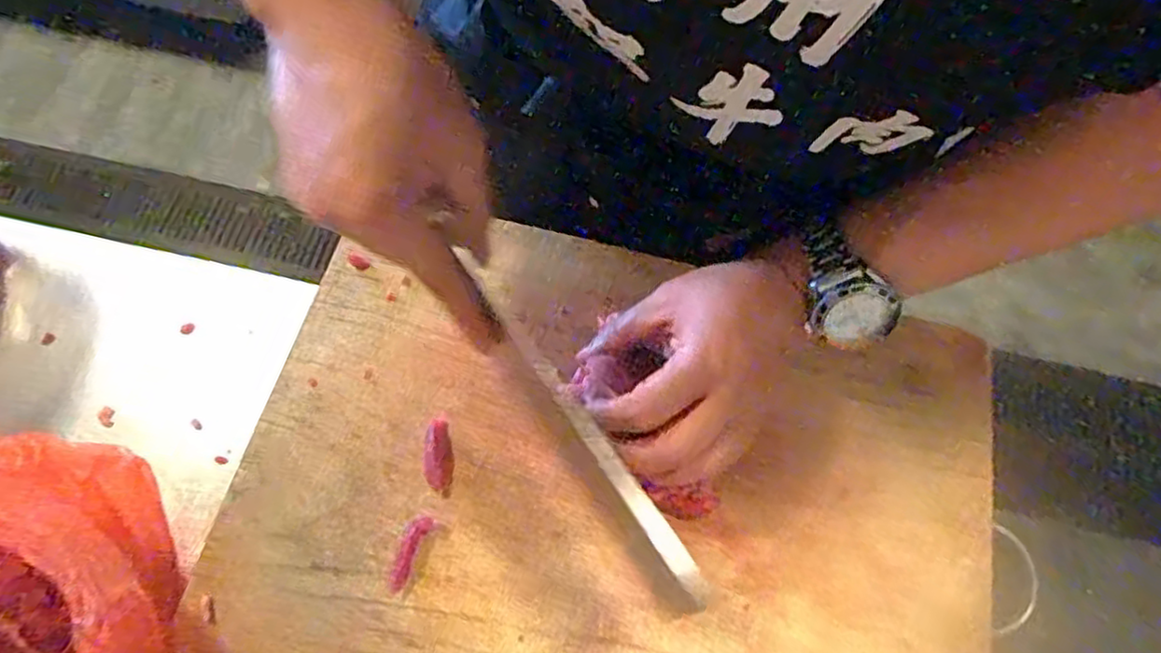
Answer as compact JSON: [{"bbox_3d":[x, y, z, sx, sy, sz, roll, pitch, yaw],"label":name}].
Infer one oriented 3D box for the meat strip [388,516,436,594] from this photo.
[{"bbox_3d":[-0.090,0.117,0.350,0.012,0.004,0.039,22,71,8],"label":"meat strip"}]

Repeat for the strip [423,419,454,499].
[{"bbox_3d":[-0.078,0.072,0.371,0.016,0.004,0.042,-2,70,-1],"label":"strip"}]

